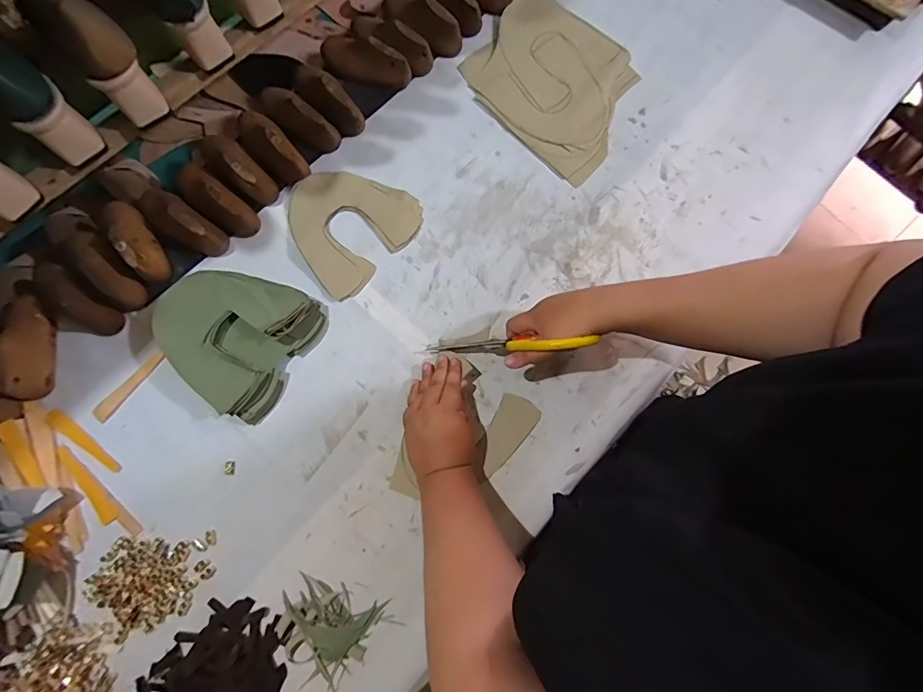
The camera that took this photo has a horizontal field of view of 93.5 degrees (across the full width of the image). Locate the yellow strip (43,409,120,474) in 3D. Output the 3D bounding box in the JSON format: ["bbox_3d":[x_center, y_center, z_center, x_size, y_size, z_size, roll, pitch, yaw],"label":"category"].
[{"bbox_3d":[-0.477,0.119,0.547,0.121,0.004,0.020,33,81,6],"label":"yellow strip"}]

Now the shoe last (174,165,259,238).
[{"bbox_3d":[-0.336,-0.200,0.585,0.140,0.054,0.048,38,81,7],"label":"shoe last"}]

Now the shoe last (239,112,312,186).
[{"bbox_3d":[-0.266,-0.279,0.599,0.131,0.052,0.055,43,82,8],"label":"shoe last"}]

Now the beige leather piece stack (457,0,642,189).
[{"bbox_3d":[0.140,-0.400,0.649,0.259,0.011,0.229,39,81,7],"label":"beige leather piece stack"}]

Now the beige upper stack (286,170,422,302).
[{"bbox_3d":[-0.158,-0.174,0.598,0.160,0.019,0.170,42,82,8],"label":"beige upper stack"}]

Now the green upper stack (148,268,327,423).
[{"bbox_3d":[-0.286,-0.018,0.551,0.171,0.048,0.170,32,80,6],"label":"green upper stack"}]

